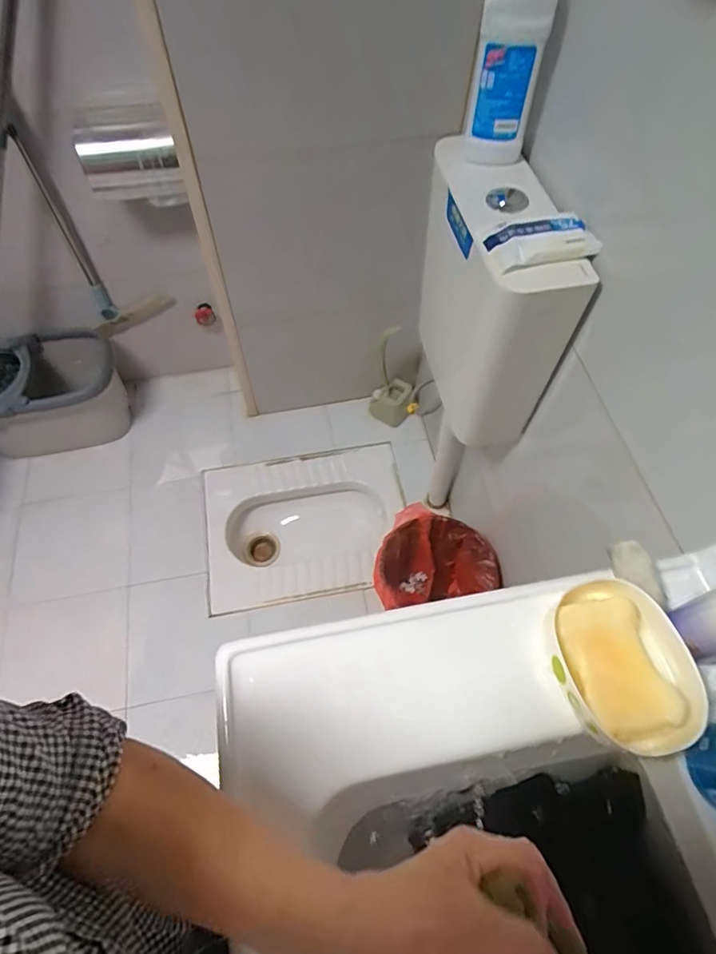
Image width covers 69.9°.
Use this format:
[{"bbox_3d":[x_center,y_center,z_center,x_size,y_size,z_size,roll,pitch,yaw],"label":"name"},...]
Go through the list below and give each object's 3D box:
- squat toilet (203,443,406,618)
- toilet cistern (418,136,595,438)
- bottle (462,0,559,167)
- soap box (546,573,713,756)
[{"bbox_3d":[-0.163,0.151,1.587,0.604,0.163,0.401,-10,62,-6],"label":"squat toilet"},{"bbox_3d":[0.198,-0.277,0.846,0.168,0.384,0.325,-2,61,-3],"label":"toilet cistern"},{"bbox_3d":[0.193,-0.531,0.657,0.084,0.236,0.054,-1,61,-1],"label":"bottle"},{"bbox_3d":[0.222,0.160,0.436,0.101,0.037,0.133,-19,66,-9],"label":"soap box"}]

